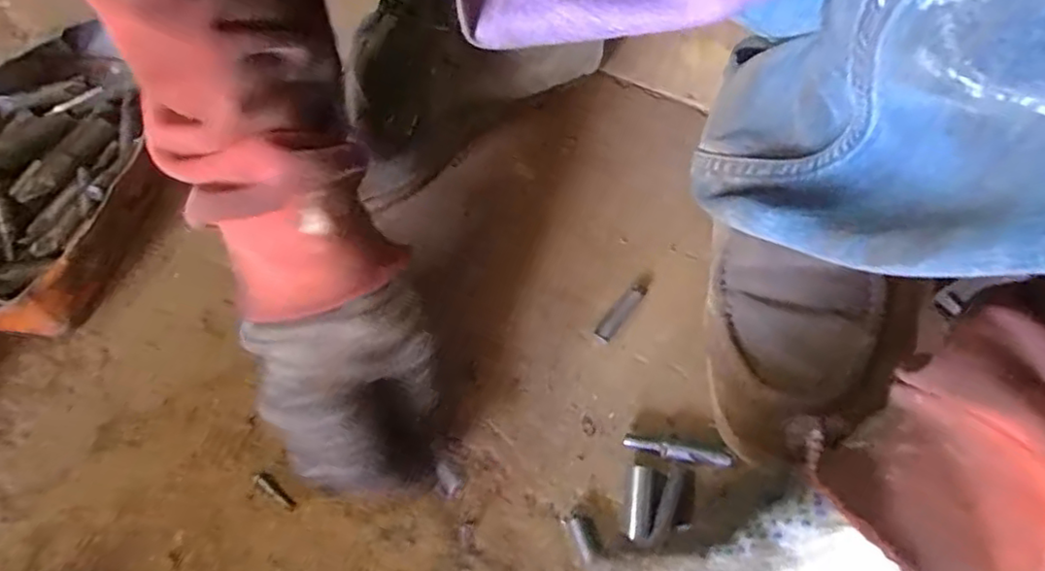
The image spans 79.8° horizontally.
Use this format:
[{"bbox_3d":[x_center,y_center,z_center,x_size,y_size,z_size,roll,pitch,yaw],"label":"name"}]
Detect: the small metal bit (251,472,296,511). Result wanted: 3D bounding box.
[{"bbox_3d":[-0.145,0.119,0.363,0.032,0.008,0.008,33,67,16],"label":"small metal bit"}]

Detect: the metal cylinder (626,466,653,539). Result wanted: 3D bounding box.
[{"bbox_3d":[0.065,0.122,0.350,0.012,0.010,0.040,9,60,5],"label":"metal cylinder"}]

